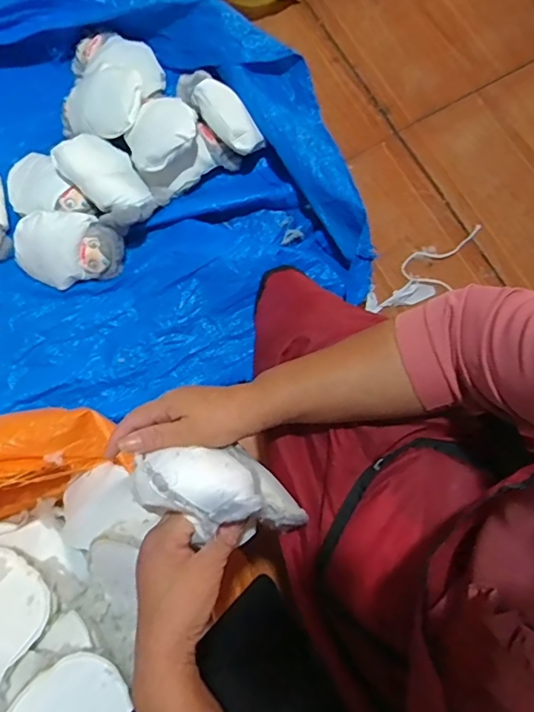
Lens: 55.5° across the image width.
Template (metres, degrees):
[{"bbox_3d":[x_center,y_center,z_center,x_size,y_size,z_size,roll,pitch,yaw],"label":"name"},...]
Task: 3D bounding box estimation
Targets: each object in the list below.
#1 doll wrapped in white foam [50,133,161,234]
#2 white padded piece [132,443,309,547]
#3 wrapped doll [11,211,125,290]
[{"bbox_3d":[-0.267,-0.295,0.867,0.107,0.075,0.182,-40,79,-8],"label":"doll wrapped in white foam"},{"bbox_3d":[-0.032,0.115,0.425,0.150,0.046,0.069,19,77,-24],"label":"white padded piece"},{"bbox_3d":[-0.337,-0.177,0.865,0.183,0.070,0.111,1,77,2],"label":"wrapped doll"}]

